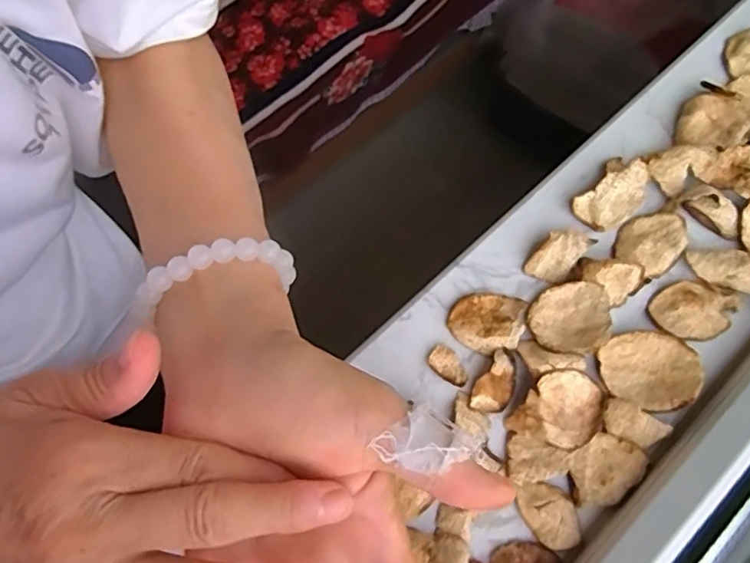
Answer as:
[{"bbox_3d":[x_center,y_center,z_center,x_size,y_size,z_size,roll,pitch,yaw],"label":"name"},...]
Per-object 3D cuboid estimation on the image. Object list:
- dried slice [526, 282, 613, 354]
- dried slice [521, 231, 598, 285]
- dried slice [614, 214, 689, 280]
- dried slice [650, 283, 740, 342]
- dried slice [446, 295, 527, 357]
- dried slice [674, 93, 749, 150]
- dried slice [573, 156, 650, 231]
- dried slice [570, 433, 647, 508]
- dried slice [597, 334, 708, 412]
[{"bbox_3d":[0.111,0.021,0.334,0.043,0.011,0.040,1,72,-4],"label":"dried slice"},{"bbox_3d":[0.109,-0.016,0.351,0.023,0.013,0.037,39,74,8],"label":"dried slice"},{"bbox_3d":[0.169,-0.024,0.355,0.048,0.007,0.035,-34,78,-14],"label":"dried slice"},{"bbox_3d":[0.190,0.017,0.347,0.052,0.005,0.034,-4,73,-6],"label":"dried slice"},{"bbox_3d":[0.064,0.023,0.337,0.041,0.011,0.036,15,72,3],"label":"dried slice"},{"bbox_3d":[0.221,-0.101,0.383,0.042,0.013,0.045,25,72,4],"label":"dried slice"},{"bbox_3d":[0.149,-0.055,0.364,0.032,0.017,0.051,43,74,9],"label":"dried slice"},{"bbox_3d":[0.123,0.101,0.313,0.044,0.006,0.030,-37,79,-14],"label":"dried slice"},{"bbox_3d":[0.153,0.049,0.325,0.047,0.016,0.043,1,72,-4],"label":"dried slice"}]

